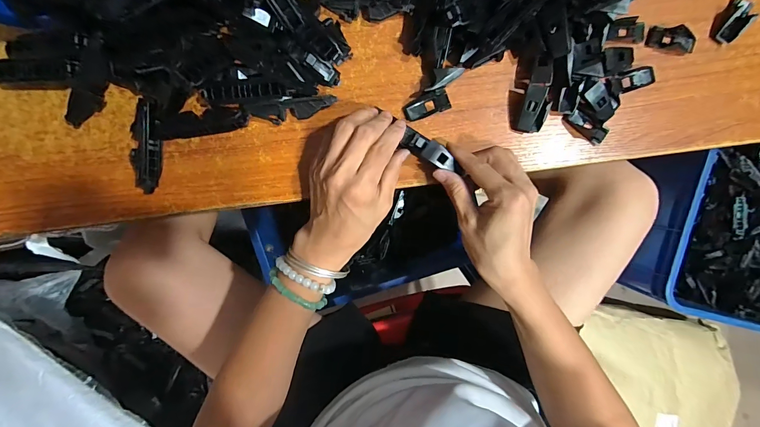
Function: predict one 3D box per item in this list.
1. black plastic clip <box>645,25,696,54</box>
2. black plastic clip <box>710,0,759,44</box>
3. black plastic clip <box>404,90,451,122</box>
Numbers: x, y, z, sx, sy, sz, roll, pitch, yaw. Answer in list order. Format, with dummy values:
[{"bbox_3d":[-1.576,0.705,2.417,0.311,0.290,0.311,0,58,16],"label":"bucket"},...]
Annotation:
[{"bbox_3d":[0.266,-0.159,0.305,0.046,0.008,0.020,6,95,-3],"label":"black plastic clip"},{"bbox_3d":[0.320,-0.175,0.301,0.023,0.012,0.038,26,94,-5],"label":"black plastic clip"},{"bbox_3d":[0.043,-0.099,0.308,0.043,0.007,0.018,-21,96,-1],"label":"black plastic clip"}]

